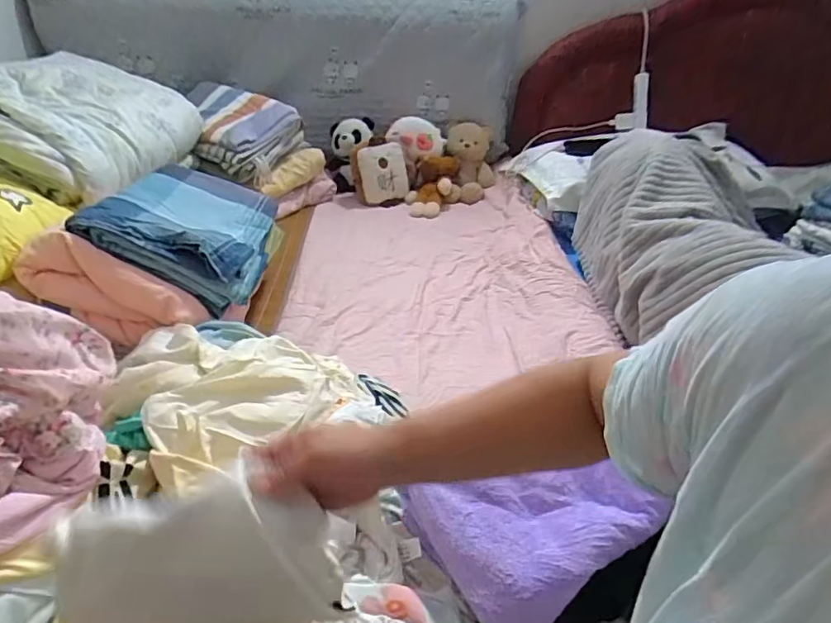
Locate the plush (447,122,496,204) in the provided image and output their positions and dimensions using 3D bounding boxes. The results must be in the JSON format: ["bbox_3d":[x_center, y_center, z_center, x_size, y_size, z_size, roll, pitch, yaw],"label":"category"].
[{"bbox_3d":[0.186,-0.499,1.812,0.164,0.216,0.200,7,32,5],"label":"plush"}]

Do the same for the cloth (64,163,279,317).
[{"bbox_3d":[-0.410,-0.175,1.022,0.282,0.070,0.371,27,30,-16],"label":"cloth"}]

